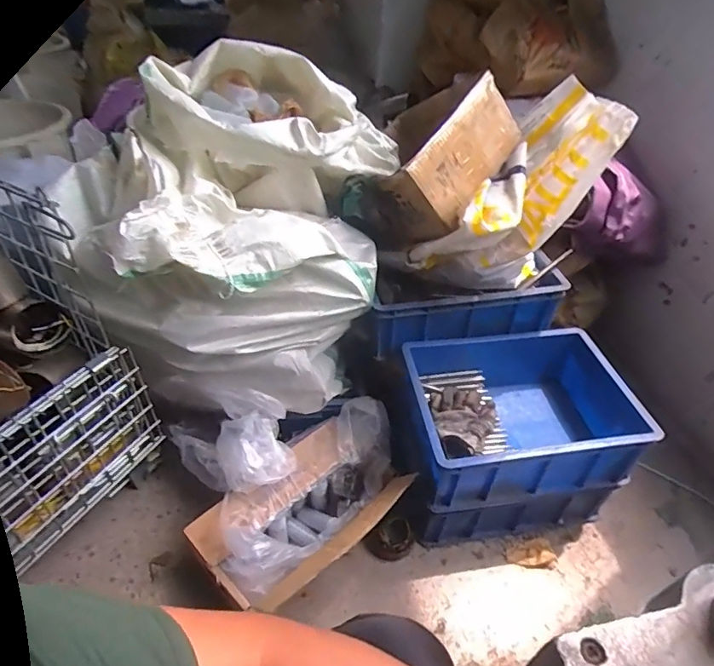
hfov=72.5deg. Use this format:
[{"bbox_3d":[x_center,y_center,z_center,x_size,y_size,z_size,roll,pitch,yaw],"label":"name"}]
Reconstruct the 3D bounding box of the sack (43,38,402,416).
[{"bbox_3d":[-0.219,-0.183,0.944,0.535,0.512,0.454,1,42,-3],"label":"sack"}]

